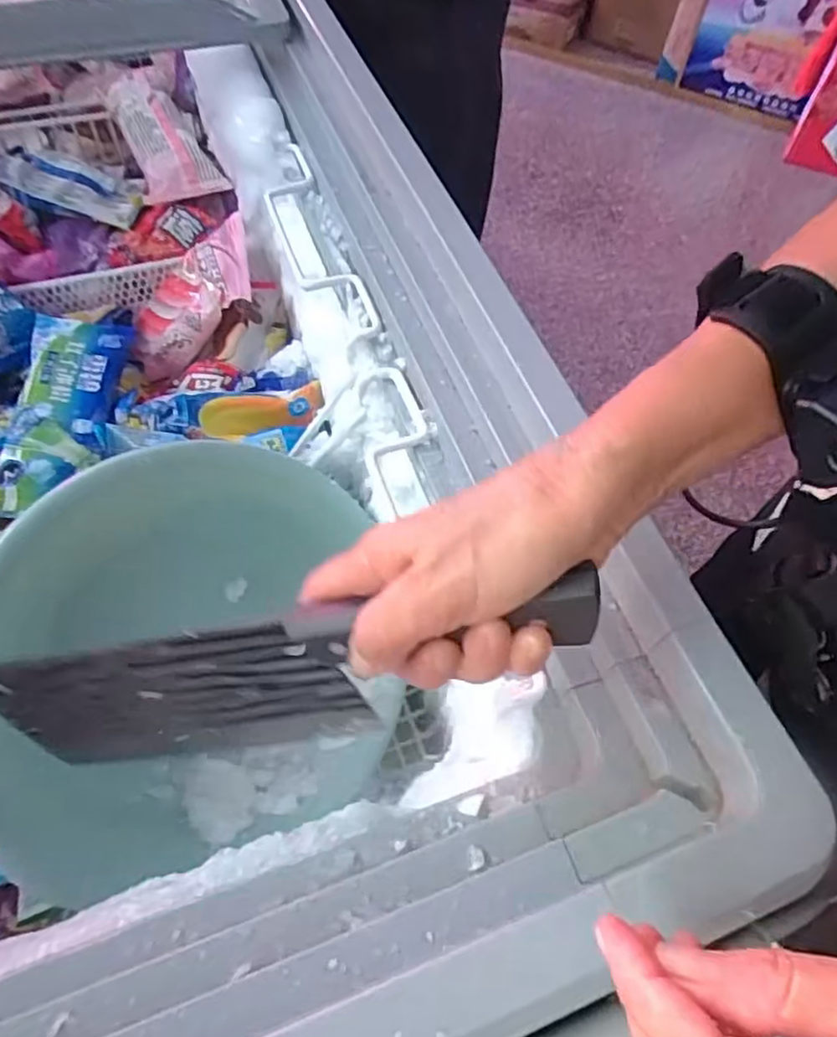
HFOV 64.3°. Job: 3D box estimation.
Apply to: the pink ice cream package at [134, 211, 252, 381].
[{"bbox_3d":[-0.206,-0.200,0.617,0.155,0.031,0.080,-48,67,13],"label":"pink ice cream package"}]

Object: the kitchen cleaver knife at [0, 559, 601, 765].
[{"bbox_3d":[-0.067,0.073,0.301,0.298,0.088,0.029,-16,55,20],"label":"kitchen cleaver knife"}]

